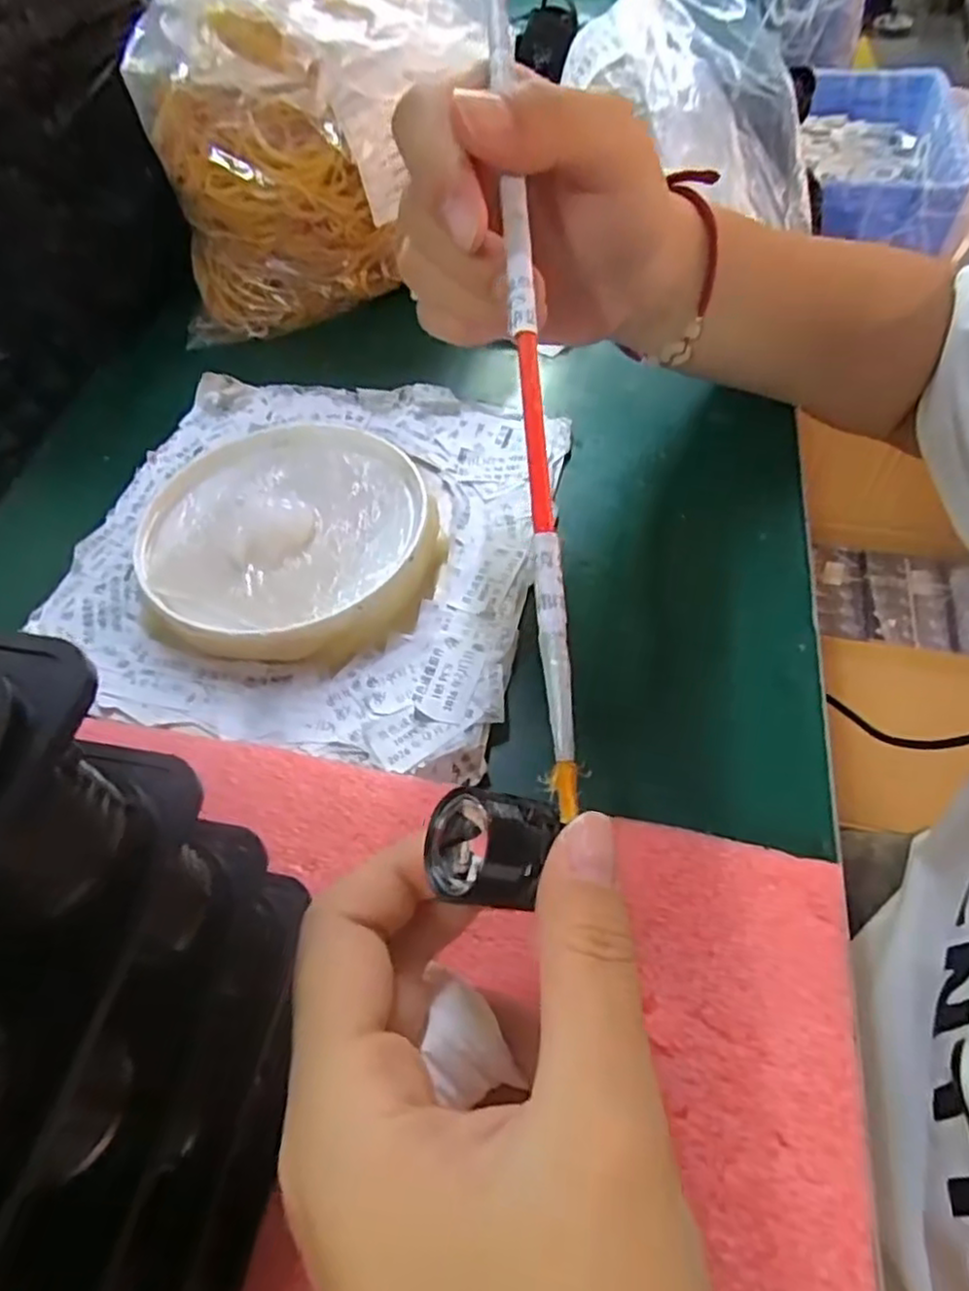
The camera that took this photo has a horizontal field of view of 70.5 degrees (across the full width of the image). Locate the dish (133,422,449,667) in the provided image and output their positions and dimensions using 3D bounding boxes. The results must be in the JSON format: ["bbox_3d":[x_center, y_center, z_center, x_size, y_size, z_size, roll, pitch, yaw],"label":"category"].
[{"bbox_3d":[-0.080,-0.046,0.286,0.120,0.019,0.120,-2,55,3],"label":"dish"}]

